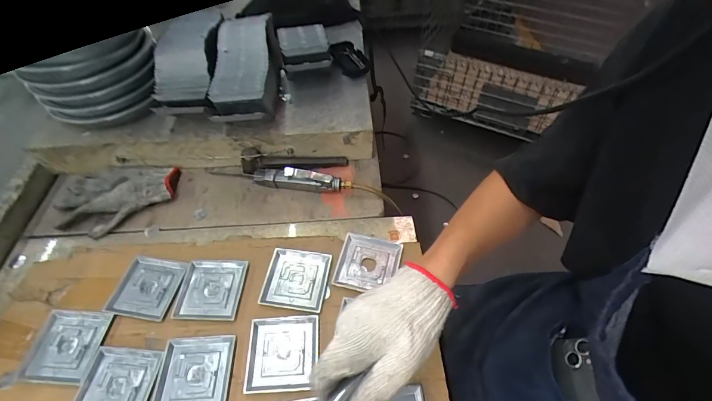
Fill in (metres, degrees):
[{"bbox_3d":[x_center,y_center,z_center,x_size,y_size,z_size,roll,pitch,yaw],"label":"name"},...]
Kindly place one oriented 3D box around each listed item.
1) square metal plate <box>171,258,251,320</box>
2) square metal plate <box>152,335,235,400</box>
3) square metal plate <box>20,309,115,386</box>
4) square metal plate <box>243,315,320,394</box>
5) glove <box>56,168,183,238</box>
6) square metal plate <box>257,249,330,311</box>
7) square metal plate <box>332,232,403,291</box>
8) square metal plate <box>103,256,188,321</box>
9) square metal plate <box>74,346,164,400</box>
[{"bbox_3d":[-0.214,0.130,0.509,0.095,0.007,0.089,1,53,3],"label":"square metal plate"},{"bbox_3d":[-0.207,0.222,0.442,0.091,0.004,0.092,-3,52,0],"label":"square metal plate"},{"bbox_3d":[-0.393,0.195,0.469,0.094,0.005,0.092,0,53,3],"label":"square metal plate"},{"bbox_3d":[-0.096,0.199,0.454,0.092,0.005,0.090,-3,52,0],"label":"square metal plate"},{"bbox_3d":[-0.433,-0.005,0.610,0.212,0.025,0.143,-3,52,1],"label":"glove"},{"bbox_3d":[-0.089,0.116,0.514,0.091,0.010,0.088,7,53,8],"label":"square metal plate"},{"bbox_3d":[0.018,0.095,0.528,0.089,0.011,0.091,11,54,11],"label":"square metal plate"},{"bbox_3d":[-0.313,0.129,0.518,0.094,0.005,0.091,6,53,7],"label":"square metal plate"},{"bbox_3d":[-0.304,0.236,0.436,0.092,0.005,0.091,2,53,4],"label":"square metal plate"}]

